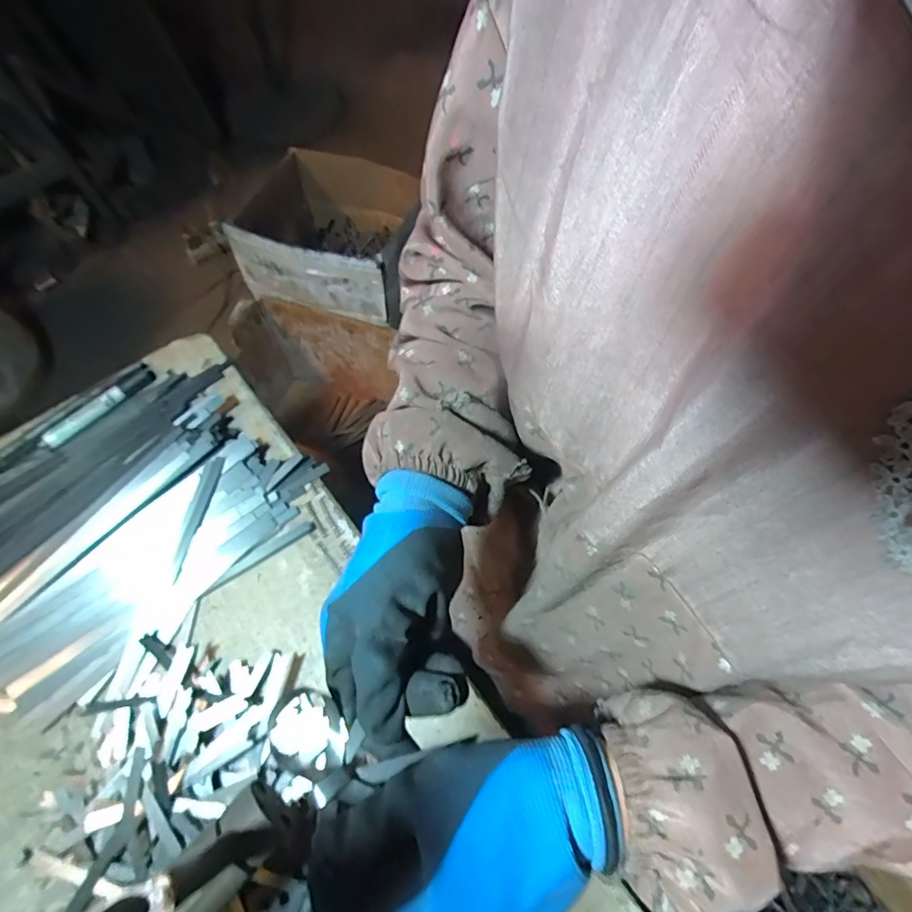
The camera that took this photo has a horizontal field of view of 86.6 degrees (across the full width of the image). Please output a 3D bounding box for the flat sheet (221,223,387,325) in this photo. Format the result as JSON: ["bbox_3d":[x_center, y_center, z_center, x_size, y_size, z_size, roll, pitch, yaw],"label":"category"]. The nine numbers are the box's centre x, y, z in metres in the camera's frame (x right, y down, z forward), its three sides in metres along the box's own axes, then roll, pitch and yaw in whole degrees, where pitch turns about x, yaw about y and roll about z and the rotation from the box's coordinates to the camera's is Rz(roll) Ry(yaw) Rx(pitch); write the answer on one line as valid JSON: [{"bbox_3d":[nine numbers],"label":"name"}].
[{"bbox_3d":[-0.288,-0.341,0.938,0.309,0.156,0.030,15,64,7],"label":"flat sheet"}]

